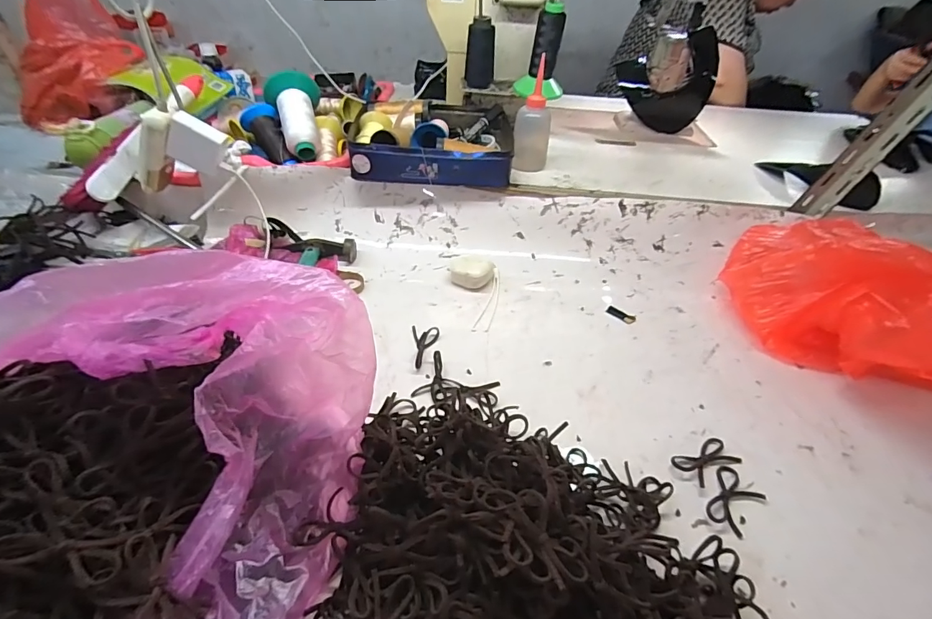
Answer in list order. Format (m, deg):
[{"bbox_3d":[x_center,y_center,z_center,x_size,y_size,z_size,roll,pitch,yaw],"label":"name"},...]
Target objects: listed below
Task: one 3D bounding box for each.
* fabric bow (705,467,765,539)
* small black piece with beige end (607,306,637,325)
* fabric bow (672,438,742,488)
[{"bbox_3d":[0.259,0.184,0.425,0.070,0.009,0.044,-30,52,-33],"label":"fabric bow"},{"bbox_3d":[0.223,0.007,0.629,0.041,0.004,0.017,30,49,23],"label":"small black piece with beige end"},{"bbox_3d":[0.251,0.157,0.454,0.071,0.009,0.035,-17,46,-24],"label":"fabric bow"}]

